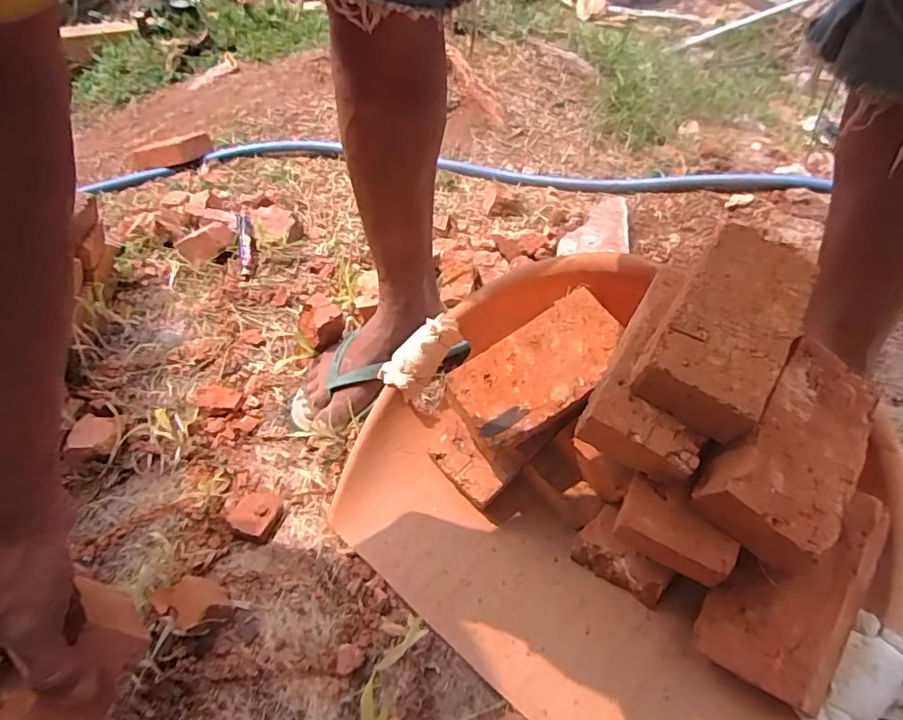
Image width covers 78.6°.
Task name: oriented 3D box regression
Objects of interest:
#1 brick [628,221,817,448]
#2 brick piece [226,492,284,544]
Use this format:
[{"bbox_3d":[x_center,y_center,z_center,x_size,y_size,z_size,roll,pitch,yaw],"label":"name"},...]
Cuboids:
[{"bbox_3d":[0.202,-0.028,0.403,0.086,0.051,0.157,26,67,25],"label":"brick"},{"bbox_3d":[-0.194,0.155,0.553,0.046,0.019,0.046,13,50,16],"label":"brick piece"}]

